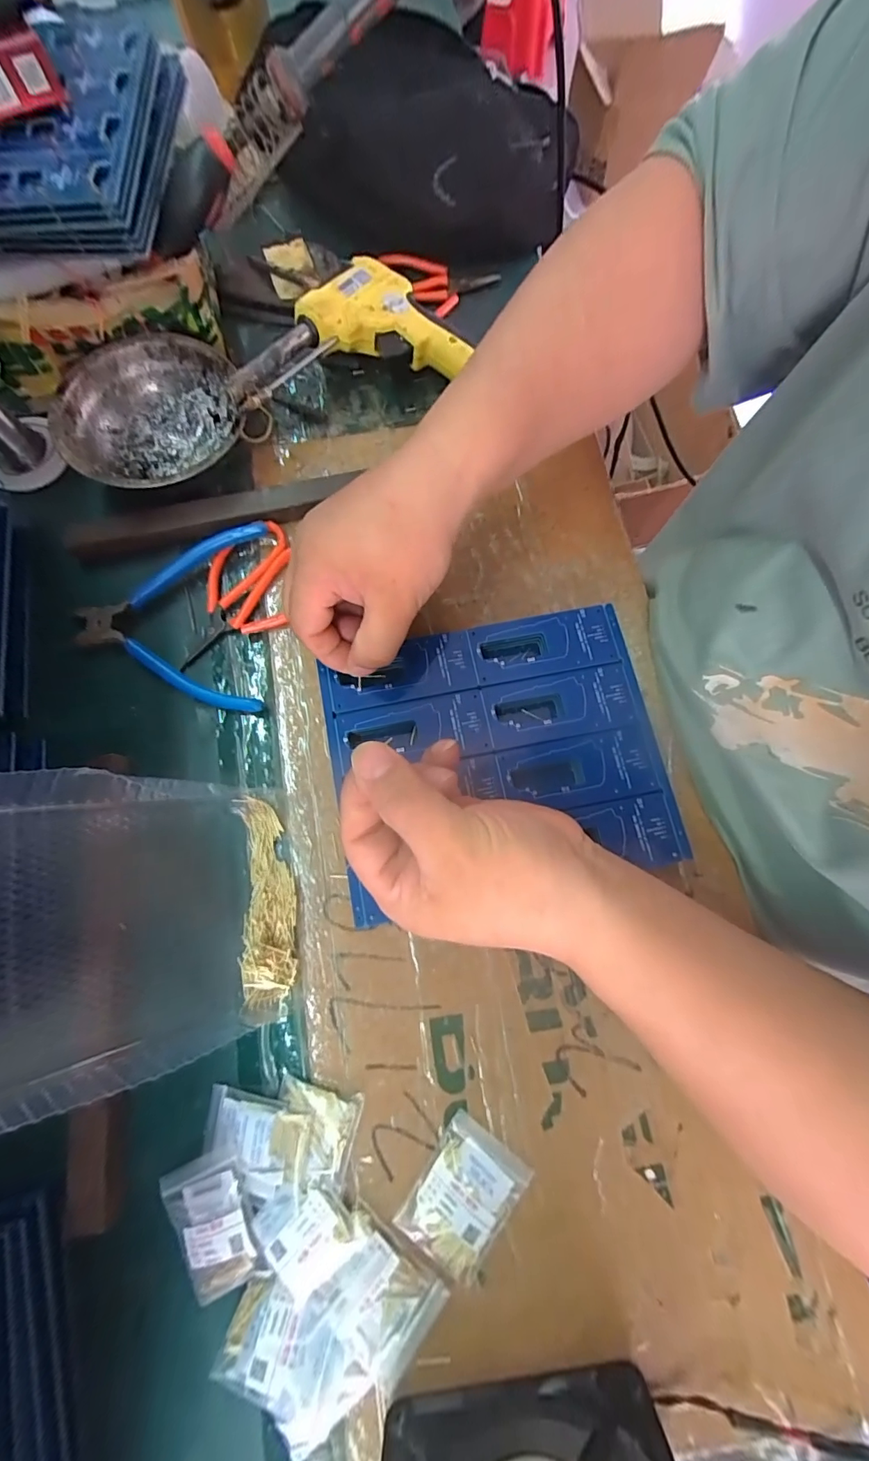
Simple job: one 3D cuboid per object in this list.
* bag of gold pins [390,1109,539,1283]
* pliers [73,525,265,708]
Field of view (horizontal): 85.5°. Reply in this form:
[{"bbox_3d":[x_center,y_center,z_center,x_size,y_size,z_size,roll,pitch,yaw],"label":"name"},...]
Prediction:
[{"bbox_3d":[0.015,0.237,0.238,0.047,0.006,0.058,34,78,8],"label":"bag of gold pins"},{"bbox_3d":[-0.176,-0.076,0.314,0.123,0.017,0.129,-1,76,0],"label":"pliers"}]

